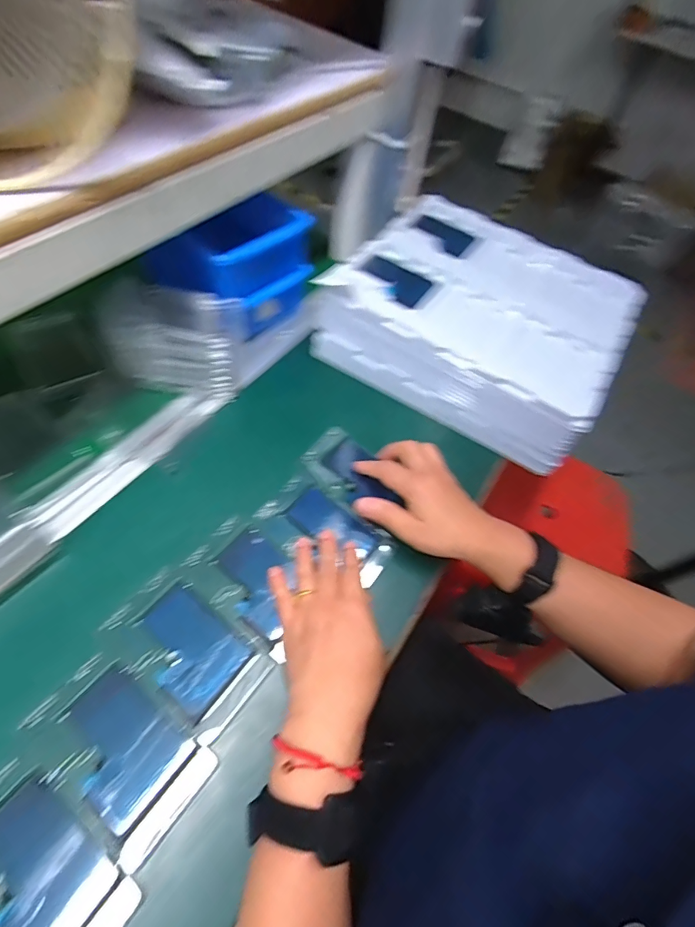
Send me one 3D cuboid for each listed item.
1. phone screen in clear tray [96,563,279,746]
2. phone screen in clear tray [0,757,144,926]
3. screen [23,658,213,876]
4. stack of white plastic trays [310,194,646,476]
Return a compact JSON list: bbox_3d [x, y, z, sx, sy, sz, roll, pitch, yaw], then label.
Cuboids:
[{"bbox_3d":[-0.128,0.147,0.346,0.125,0.009,0.072,35,59,15],"label":"phone screen in clear tray"},{"bbox_3d":[-0.198,0.258,0.268,0.125,0.013,0.073,35,59,15],"label":"phone screen in clear tray"},{"bbox_3d":[-0.161,0.200,0.306,0.122,0.016,0.069,35,59,15],"label":"screen"},{"bbox_3d":[0.171,-0.189,0.563,0.329,0.083,0.291,30,58,12],"label":"stack of white plastic trays"}]

